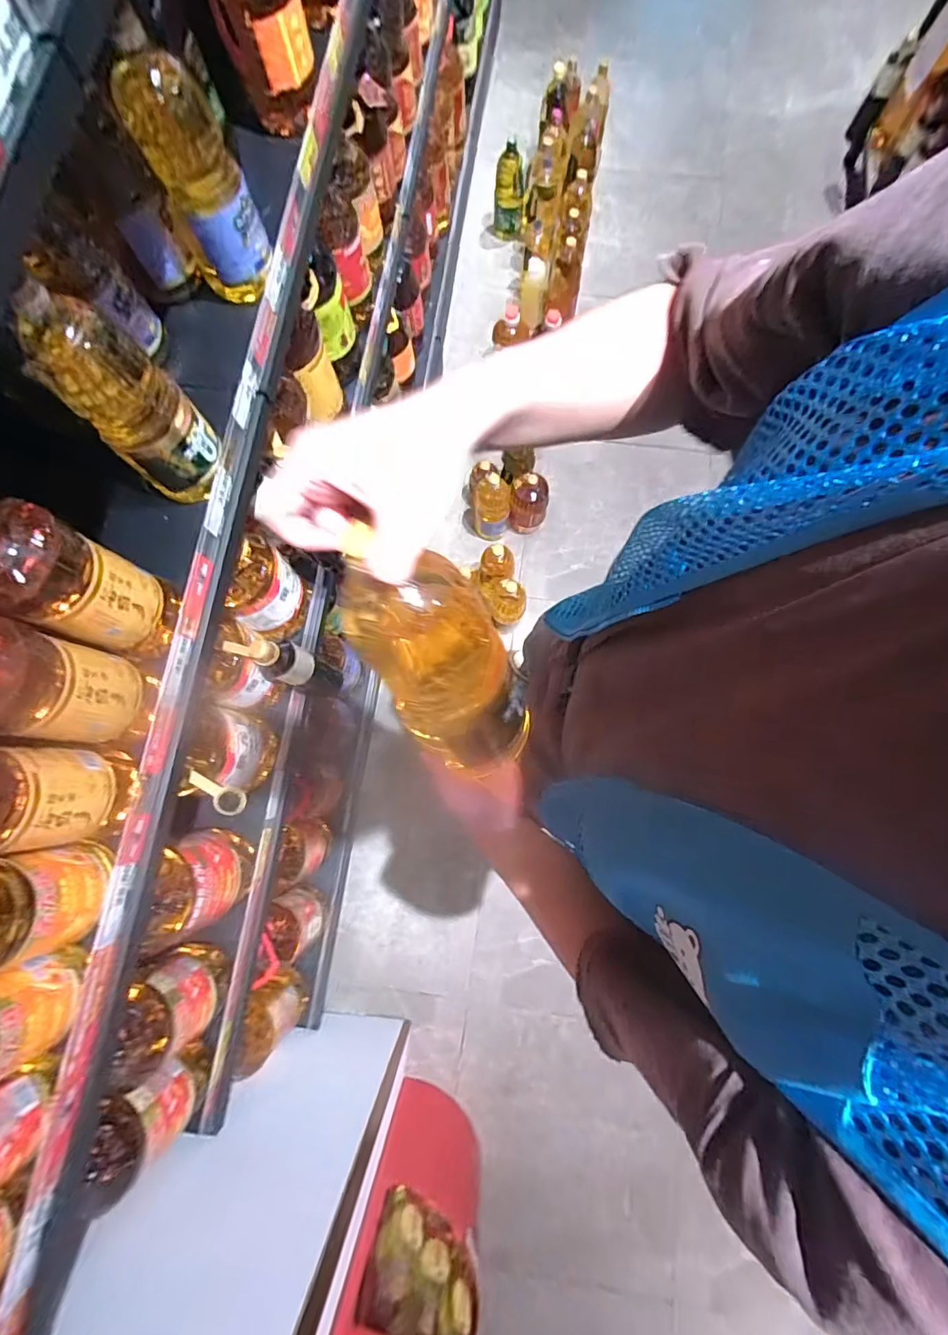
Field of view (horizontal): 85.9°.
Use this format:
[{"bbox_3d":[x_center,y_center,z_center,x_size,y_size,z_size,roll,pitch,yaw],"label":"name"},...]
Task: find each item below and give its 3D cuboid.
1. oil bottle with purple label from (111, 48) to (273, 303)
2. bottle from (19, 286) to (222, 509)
[{"bbox_3d":[-0.347,-0.612,0.668,0.104,0.249,0.079,-28,79,-4],"label":"oil bottle with purple label"},{"bbox_3d":[-0.393,-0.301,0.591,0.087,0.261,0.104,41,82,9],"label":"bottle"}]

